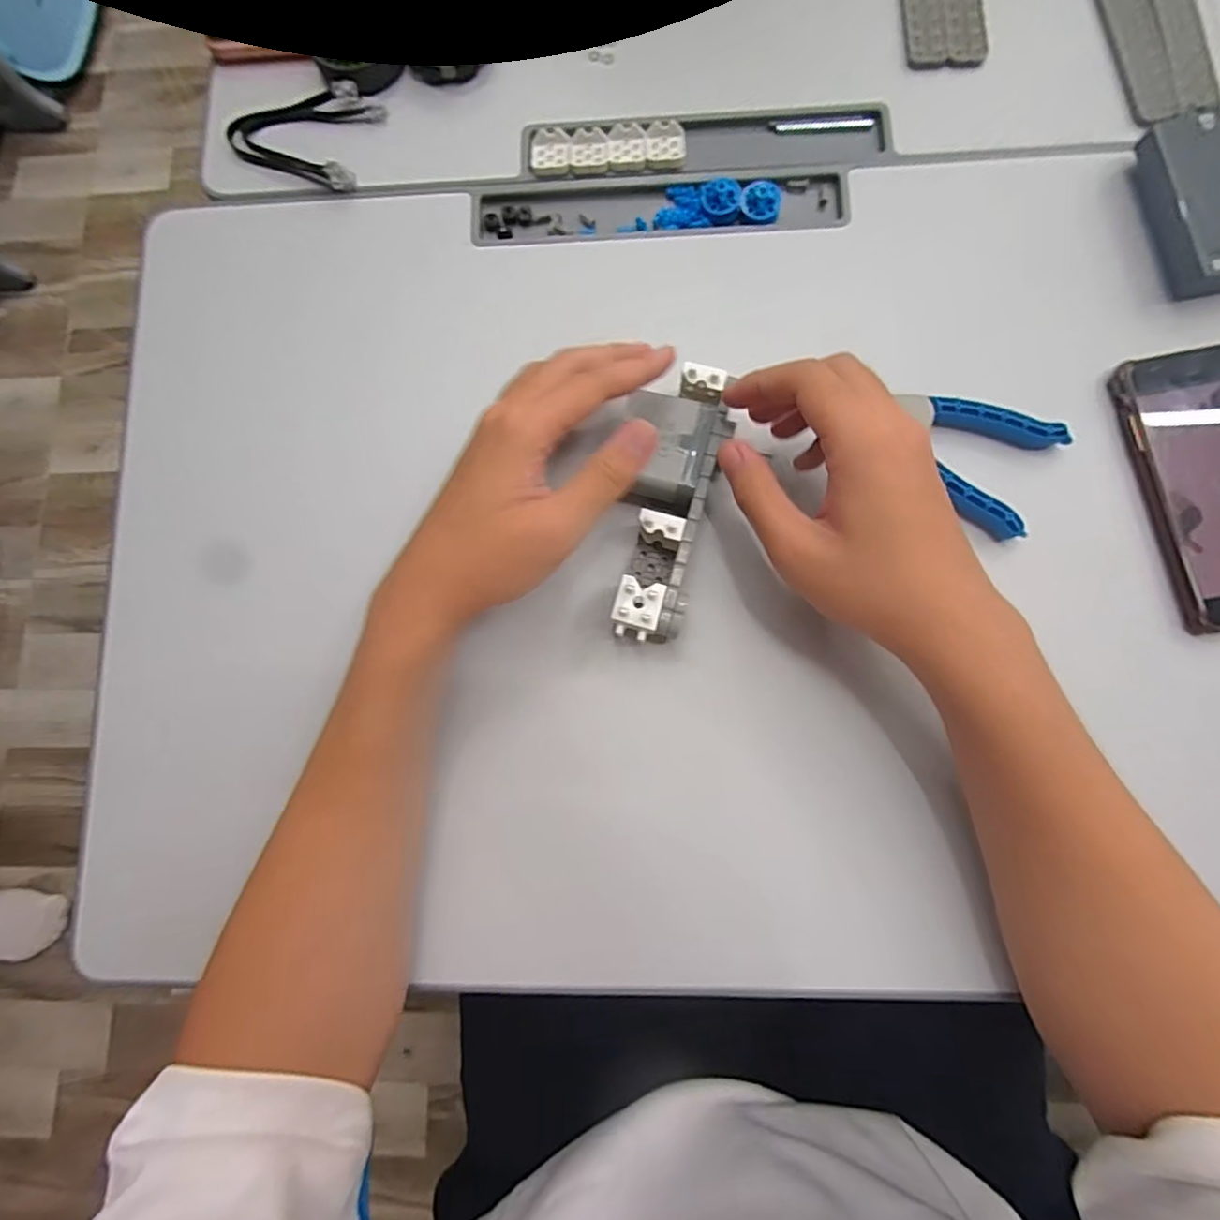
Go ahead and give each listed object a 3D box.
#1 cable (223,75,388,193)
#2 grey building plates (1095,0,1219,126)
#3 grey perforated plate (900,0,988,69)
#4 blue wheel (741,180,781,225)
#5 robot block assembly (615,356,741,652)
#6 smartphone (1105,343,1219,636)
[{"bbox_3d":[-0.201,-0.326,0.380,0.091,0.019,0.073,23,85,6],"label":"cable"},{"bbox_3d":[0.348,-0.372,0.360,0.059,0.013,0.159,-6,82,3],"label":"grey building plates"},{"bbox_3d":[0.220,-0.405,0.376,0.051,0.004,0.098,-2,83,3],"label":"grey perforated plate"},{"bbox_3d":[0.097,-0.262,0.365,0.026,0.016,0.023,13,84,5],"label":"blue wheel"},{"bbox_3d":[0.030,-0.060,0.321,0.054,0.031,0.151,11,86,5],"label":"robot block assembly"},{"bbox_3d":[0.343,-0.070,0.316,0.081,0.014,0.157,-11,82,2],"label":"smartphone"}]

